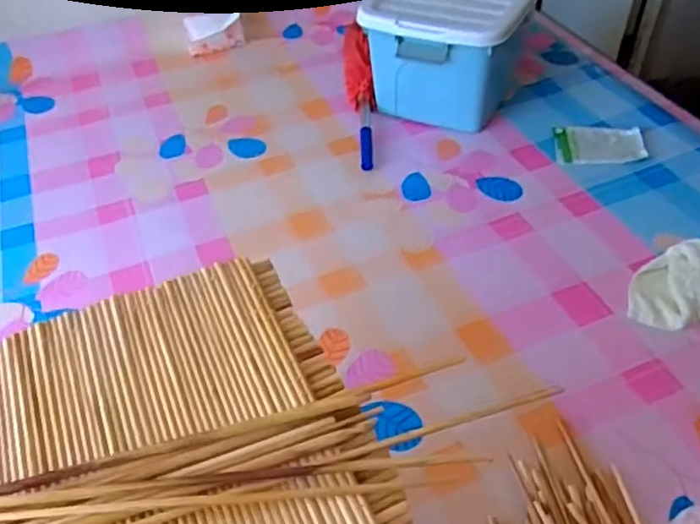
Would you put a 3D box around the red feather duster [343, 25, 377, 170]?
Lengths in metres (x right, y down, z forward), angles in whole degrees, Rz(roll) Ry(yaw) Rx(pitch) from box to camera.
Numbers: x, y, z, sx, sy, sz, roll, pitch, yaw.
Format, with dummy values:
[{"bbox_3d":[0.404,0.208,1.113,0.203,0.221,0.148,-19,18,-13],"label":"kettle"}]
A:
[{"bbox_3d":[0.023,-0.383,1.410,0.070,0.070,0.475,-5,47,0],"label":"red feather duster"}]

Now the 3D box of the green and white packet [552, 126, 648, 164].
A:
[{"bbox_3d":[0.492,-0.233,1.273,0.167,0.018,0.114,4,48,9],"label":"green and white packet"}]

